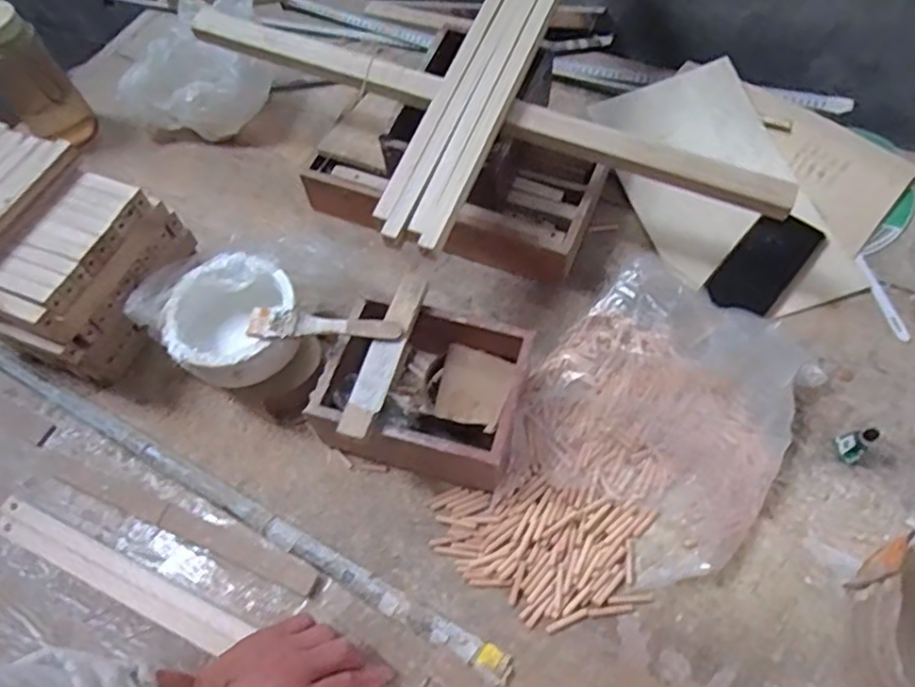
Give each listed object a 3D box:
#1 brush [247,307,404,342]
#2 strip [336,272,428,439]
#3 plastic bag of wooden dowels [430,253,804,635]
[{"bbox_3d":[-0.123,-0.018,0.582,0.139,0.019,0.030,-2,61,2],"label":"brush"},{"bbox_3d":[-0.065,0.006,0.574,0.031,0.012,0.172,14,63,11],"label":"strip"},{"bbox_3d":[0.173,0.099,0.608,0.243,0.039,0.385,33,67,19],"label":"plastic bag of wooden dowels"}]

